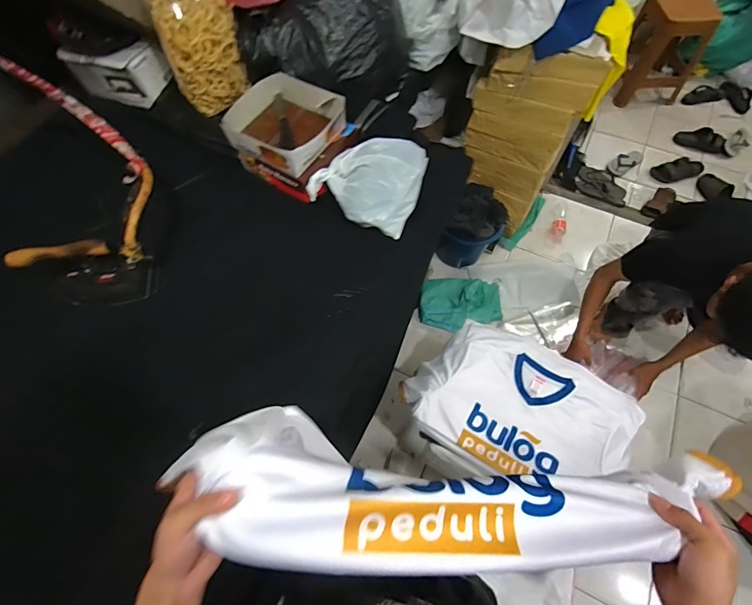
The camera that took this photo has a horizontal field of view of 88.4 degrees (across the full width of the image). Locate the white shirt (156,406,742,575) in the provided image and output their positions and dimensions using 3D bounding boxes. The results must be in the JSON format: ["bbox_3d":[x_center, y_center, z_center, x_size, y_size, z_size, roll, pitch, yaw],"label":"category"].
[{"bbox_3d":[0.104,0.220,0.428,0.620,0.061,0.141,9,65,-6],"label":"white shirt"}]

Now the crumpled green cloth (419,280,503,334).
[{"bbox_3d":[0.361,0.004,1.654,0.347,0.044,0.247,-2,65,0],"label":"crumpled green cloth"}]

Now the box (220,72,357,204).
[{"bbox_3d":[-0.194,-0.386,0.888,0.232,0.105,0.212,32,69,15],"label":"box"}]

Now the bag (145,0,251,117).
[{"bbox_3d":[-0.405,-0.603,0.858,0.176,0.344,0.090,-3,43,-1],"label":"bag"}]

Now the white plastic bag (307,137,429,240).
[{"bbox_3d":[0.002,-0.278,0.848,0.215,0.070,0.226,29,68,13],"label":"white plastic bag"}]

